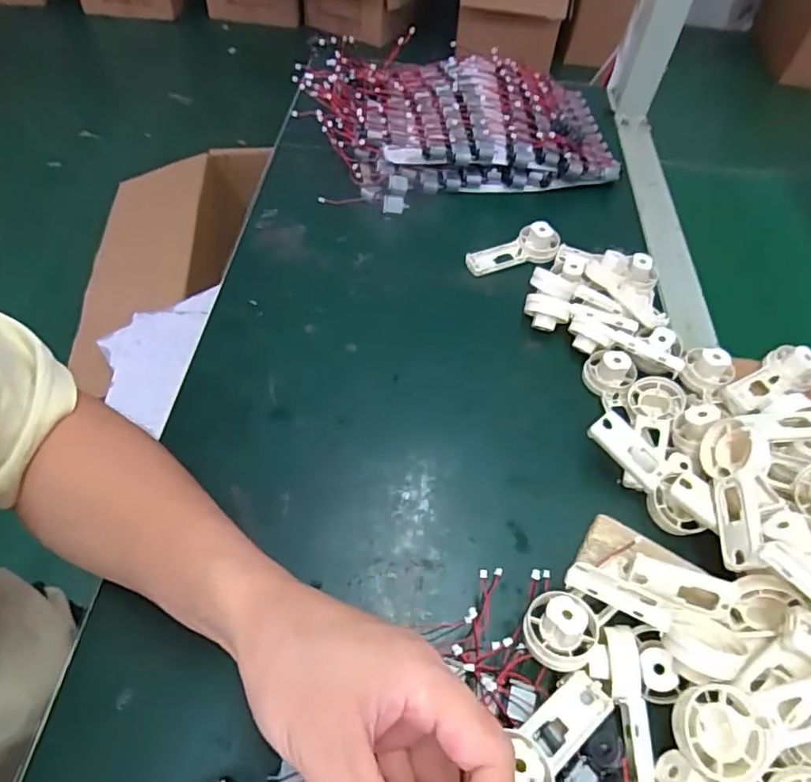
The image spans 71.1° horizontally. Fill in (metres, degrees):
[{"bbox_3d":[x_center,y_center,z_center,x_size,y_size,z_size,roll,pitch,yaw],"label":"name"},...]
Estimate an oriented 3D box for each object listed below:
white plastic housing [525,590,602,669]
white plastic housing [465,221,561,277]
[{"bbox_3d":[0.086,0.132,0.311,0.040,0.026,0.036,15,54,7],"label":"white plastic housing"},{"bbox_3d":[0.103,-0.135,0.536,0.090,0.028,0.034,-14,56,-14],"label":"white plastic housing"}]

